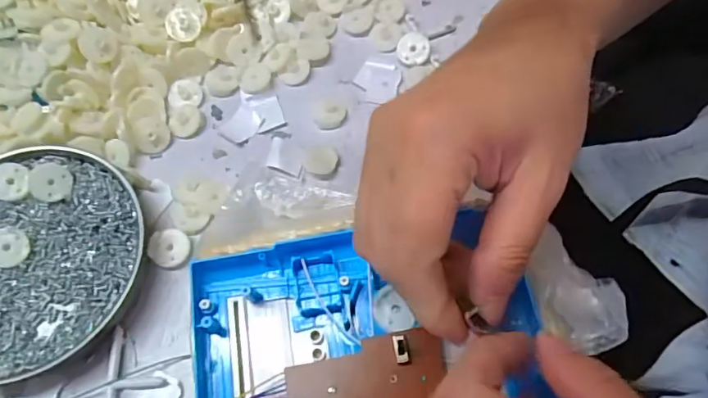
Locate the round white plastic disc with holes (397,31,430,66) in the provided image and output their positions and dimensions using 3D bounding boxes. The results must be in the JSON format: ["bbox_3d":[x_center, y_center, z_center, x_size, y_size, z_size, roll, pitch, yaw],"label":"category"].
[{"bbox_3d":[0.041,-0.104,0.352,0.022,0.010,0.022,-1,65,3],"label":"round white plastic disc with holes"}]

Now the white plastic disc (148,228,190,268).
[{"bbox_3d":[-0.110,0.028,0.300,0.023,0.005,0.022,-1,65,3],"label":"white plastic disc"}]

